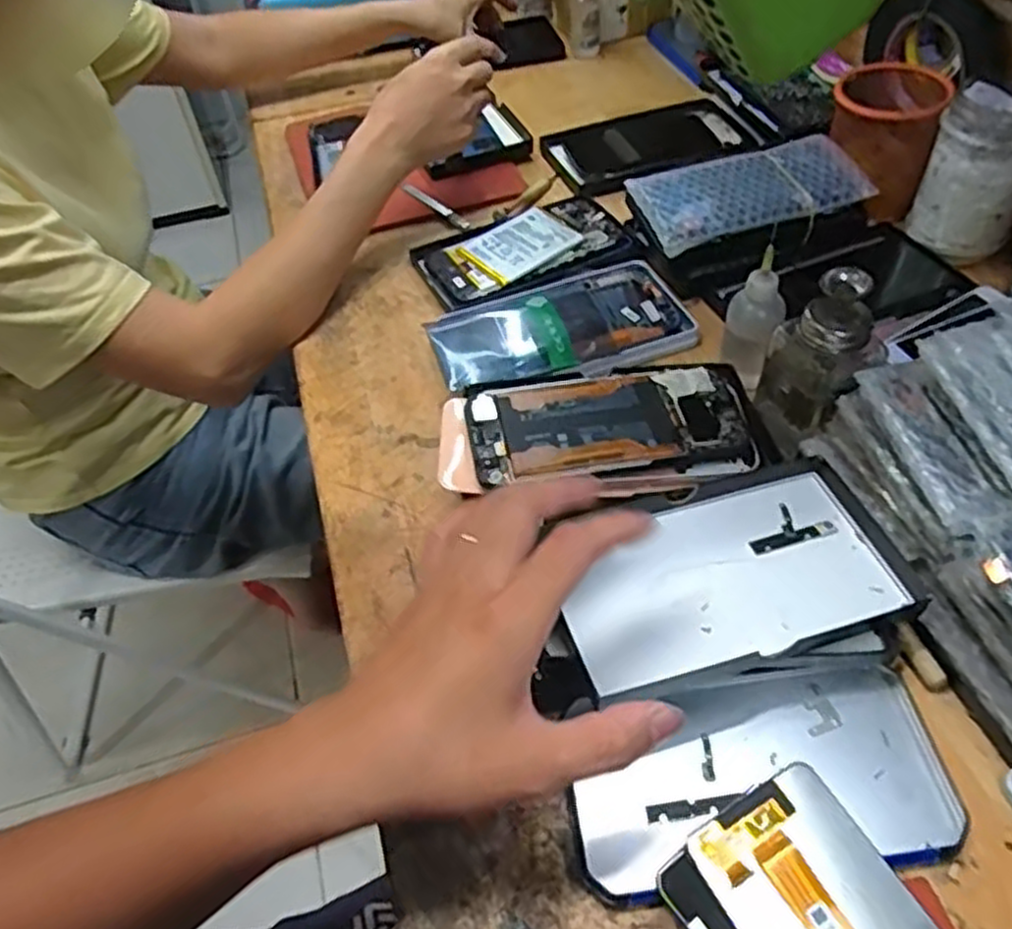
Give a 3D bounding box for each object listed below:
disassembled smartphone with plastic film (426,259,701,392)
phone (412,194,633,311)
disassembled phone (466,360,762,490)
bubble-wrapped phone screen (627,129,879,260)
[{"bbox_3d":[0.044,-0.104,0.583,0.190,0.018,0.108,-18,50,-10],"label":"disassembled smartphone with plastic film"},{"bbox_3d":[0.013,-0.190,0.653,0.170,0.016,0.100,-22,51,-13],"label":"phone"},{"bbox_3d":[0.069,-0.027,0.481,0.178,0.018,0.087,-9,49,-2],"label":"disassembled phone"},{"bbox_3d":[0.195,-0.221,0.614,0.173,0.012,0.085,-16,61,-4],"label":"bubble-wrapped phone screen"}]

